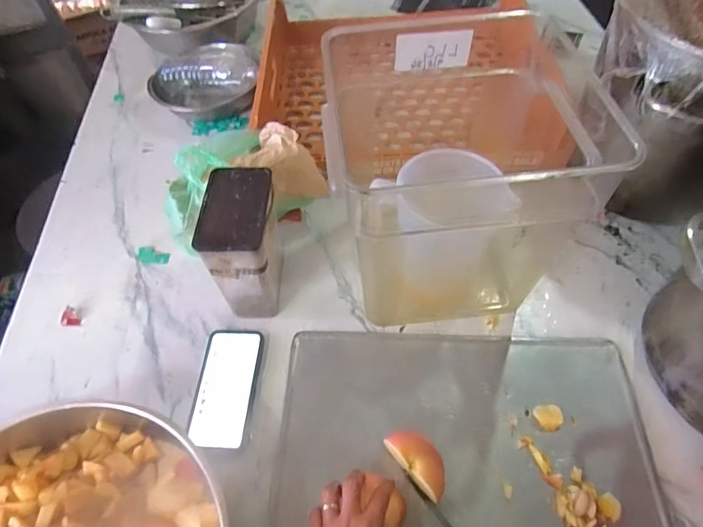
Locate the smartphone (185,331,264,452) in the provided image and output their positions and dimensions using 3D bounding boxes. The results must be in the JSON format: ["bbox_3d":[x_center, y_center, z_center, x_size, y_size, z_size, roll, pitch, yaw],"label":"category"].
[{"bbox_3d":[-0.171,0.168,0.609,0.080,0.012,0.166,0,55,4],"label":"smartphone"}]

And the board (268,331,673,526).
[{"bbox_3d":[0.134,0.239,0.547,0.448,0.020,0.326,1,56,4],"label":"board"}]

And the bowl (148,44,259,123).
[{"bbox_3d":[-0.290,-0.379,0.927,0.174,0.075,0.191,-2,55,2],"label":"bowl"}]

